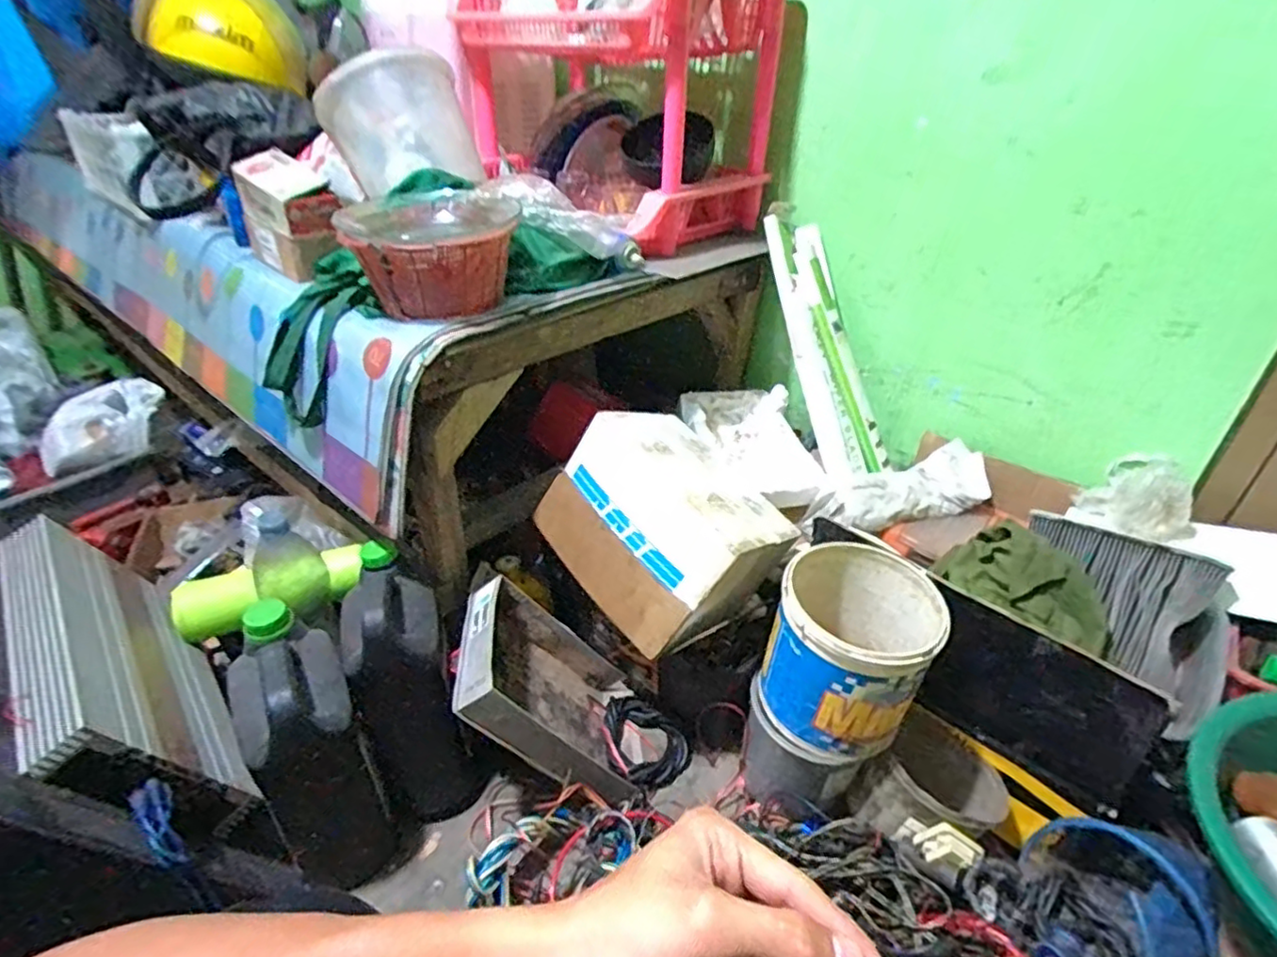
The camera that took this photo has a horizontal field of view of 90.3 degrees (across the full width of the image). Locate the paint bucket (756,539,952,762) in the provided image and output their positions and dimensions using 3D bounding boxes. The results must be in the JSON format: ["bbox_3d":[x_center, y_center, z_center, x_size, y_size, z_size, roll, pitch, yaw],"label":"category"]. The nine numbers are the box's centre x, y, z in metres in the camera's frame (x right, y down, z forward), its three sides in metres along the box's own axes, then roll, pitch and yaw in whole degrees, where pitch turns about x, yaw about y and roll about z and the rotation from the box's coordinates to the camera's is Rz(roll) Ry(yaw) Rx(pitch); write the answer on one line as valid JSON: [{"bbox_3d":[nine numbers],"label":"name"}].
[{"bbox_3d":[0.261,0.206,0.775,0.169,0.191,0.185,1,33,0],"label":"paint bucket"}]

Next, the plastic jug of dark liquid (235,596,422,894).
[{"bbox_3d":[-0.401,0.322,0.776,0.127,0.310,0.172,-28,42,-36],"label":"plastic jug of dark liquid"}]

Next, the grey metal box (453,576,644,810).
[{"bbox_3d":[-0.131,0.287,0.891,0.072,0.292,0.242,-28,32,13],"label":"grey metal box"}]

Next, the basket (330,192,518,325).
[{"bbox_3d":[-0.248,-0.271,0.774,0.199,0.110,0.201,-10,34,-17],"label":"basket"}]

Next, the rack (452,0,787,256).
[{"bbox_3d":[-0.031,-0.610,1.057,0.348,0.340,0.445,-28,42,-37],"label":"rack"}]

